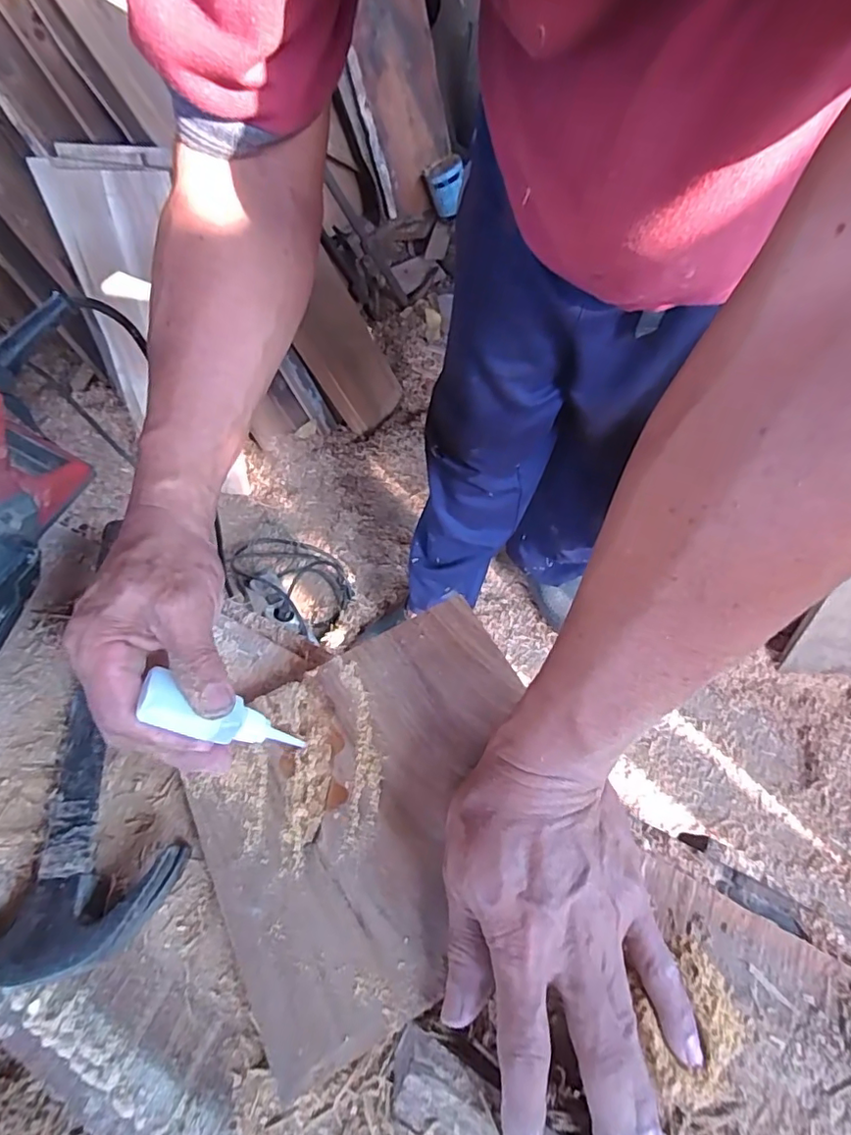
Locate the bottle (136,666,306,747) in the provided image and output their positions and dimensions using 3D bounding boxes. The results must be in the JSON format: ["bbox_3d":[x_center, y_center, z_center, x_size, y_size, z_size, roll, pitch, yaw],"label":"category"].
[{"bbox_3d":[-0.101,0.080,0.288,0.017,0.095,0.025,-19,51,40],"label":"bottle"}]

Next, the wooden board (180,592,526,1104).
[{"bbox_3d":[-0.022,0.126,0.303,0.190,0.010,0.178,-27,63,-13],"label":"wooden board"}]

